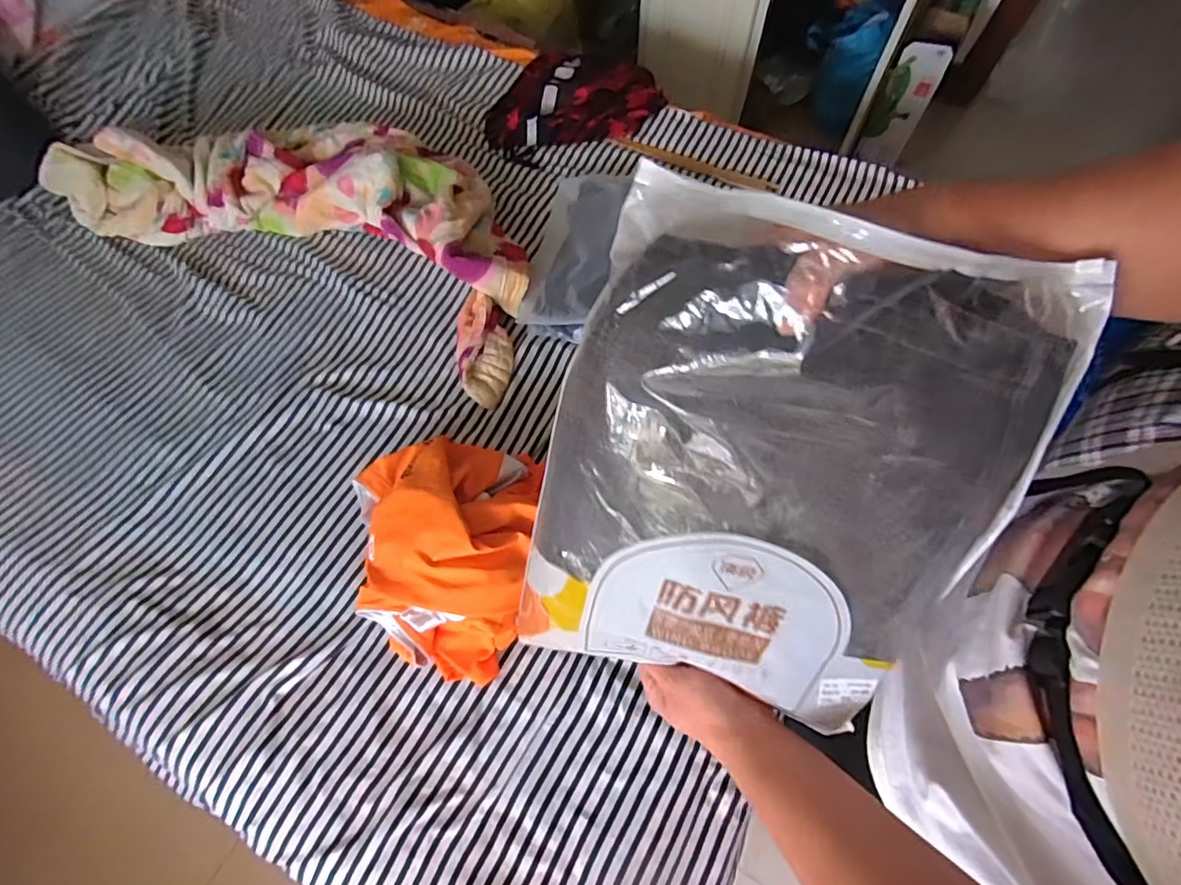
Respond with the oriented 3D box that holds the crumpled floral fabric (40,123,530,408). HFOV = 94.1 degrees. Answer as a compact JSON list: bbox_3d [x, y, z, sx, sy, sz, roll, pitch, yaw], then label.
[{"bbox_3d":[-0.528,-0.476,1.063,1.026,0.123,0.437,24,70,12],"label":"crumpled floral fabric"}]

